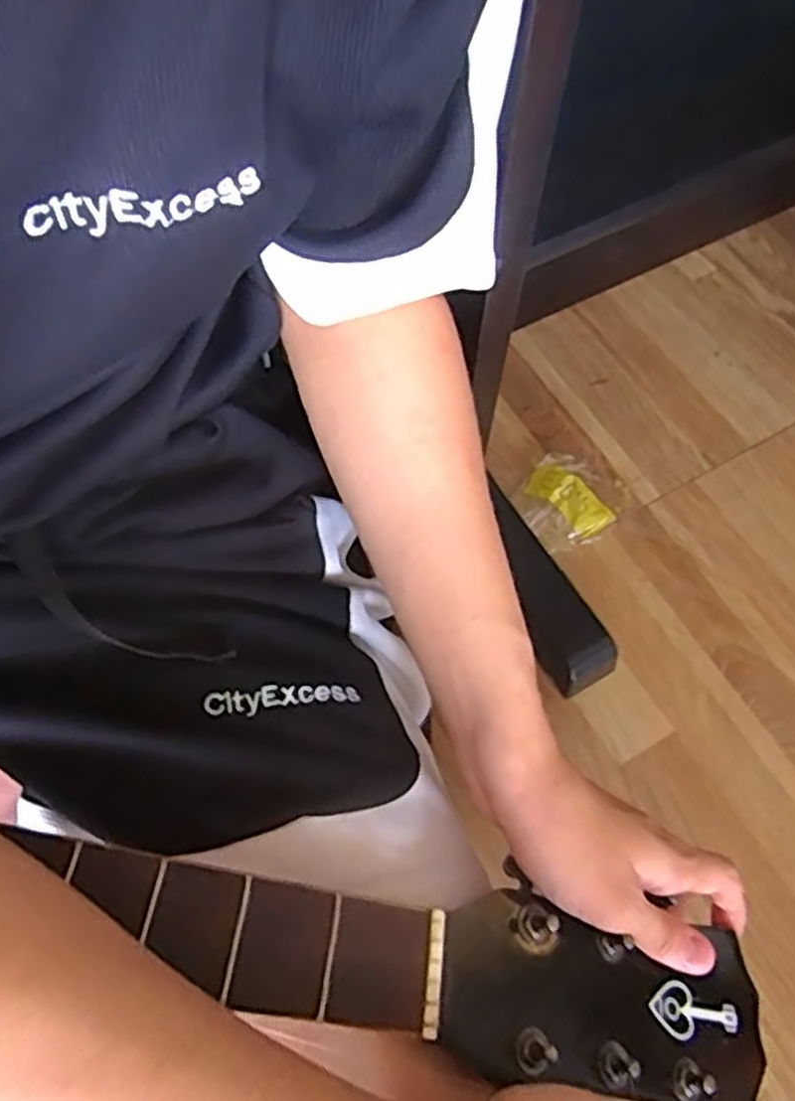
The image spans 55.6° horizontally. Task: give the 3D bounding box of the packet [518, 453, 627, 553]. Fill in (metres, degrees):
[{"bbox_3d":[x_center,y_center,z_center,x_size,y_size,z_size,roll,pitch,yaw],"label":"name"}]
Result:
[{"bbox_3d":[0.125,-0.036,0.562,0.075,0.023,0.072,-41,72,-19],"label":"packet"}]

